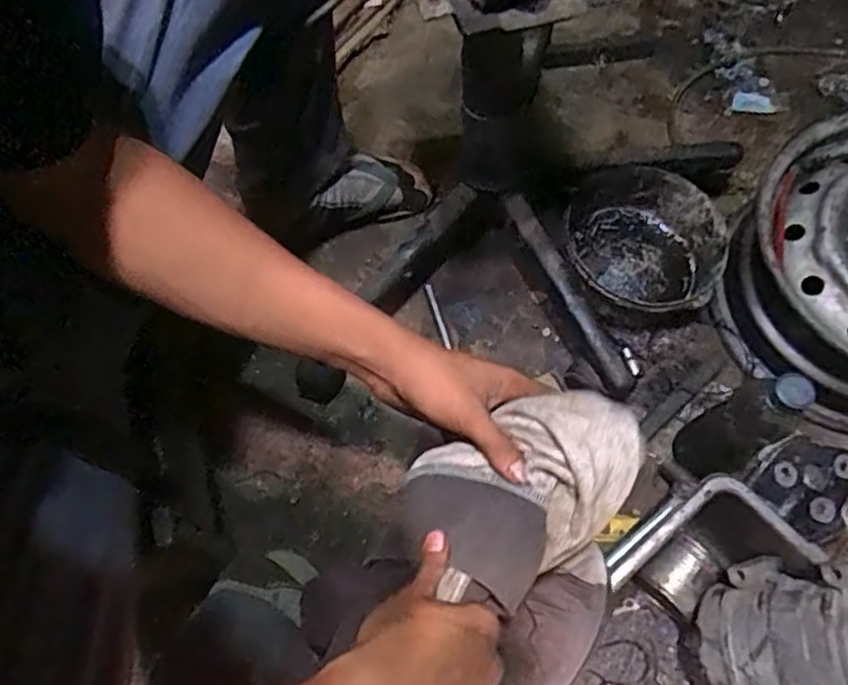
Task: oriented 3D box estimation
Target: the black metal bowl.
[{"bbox_3d":[0.263,-0.121,0.817,0.194,0.081,0.194,-1,67,2],"label":"black metal bowl"}]

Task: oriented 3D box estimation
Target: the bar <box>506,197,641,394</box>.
[{"bbox_3d":[0.169,-0.057,0.760,0.036,0.027,0.262,-28,82,-10],"label":"bar"}]

